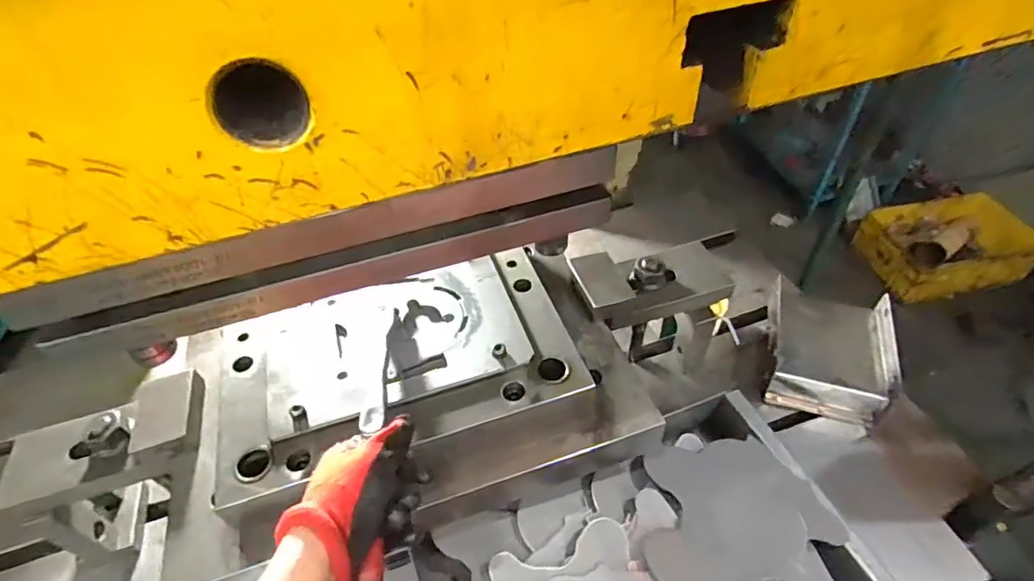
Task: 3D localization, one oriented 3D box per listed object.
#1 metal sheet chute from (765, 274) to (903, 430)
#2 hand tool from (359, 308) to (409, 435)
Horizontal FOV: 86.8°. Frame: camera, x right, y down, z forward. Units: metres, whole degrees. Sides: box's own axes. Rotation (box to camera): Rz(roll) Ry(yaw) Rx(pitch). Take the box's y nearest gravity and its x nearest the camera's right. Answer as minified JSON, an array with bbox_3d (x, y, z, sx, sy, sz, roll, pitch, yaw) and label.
[{"bbox_3d":[0.398,0.069,0.698,0.145,0.095,0.176,17,50,20],"label":"metal sheet chute"},{"bbox_3d":[-0.111,0.061,0.465,0.020,0.020,0.156,-6,24,-2],"label":"hand tool"}]

